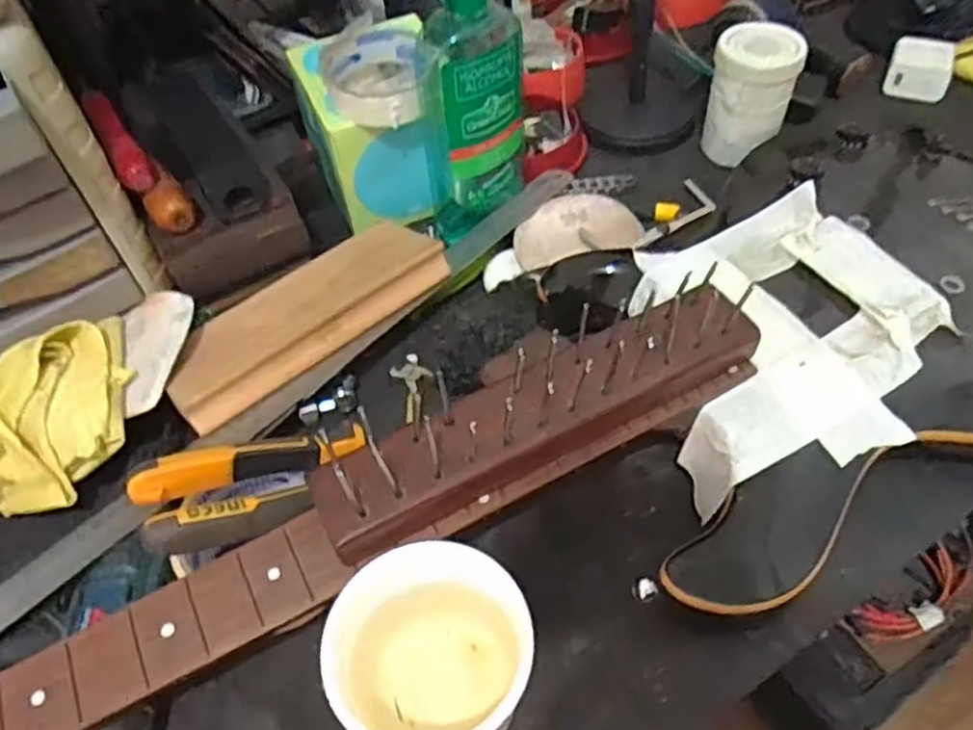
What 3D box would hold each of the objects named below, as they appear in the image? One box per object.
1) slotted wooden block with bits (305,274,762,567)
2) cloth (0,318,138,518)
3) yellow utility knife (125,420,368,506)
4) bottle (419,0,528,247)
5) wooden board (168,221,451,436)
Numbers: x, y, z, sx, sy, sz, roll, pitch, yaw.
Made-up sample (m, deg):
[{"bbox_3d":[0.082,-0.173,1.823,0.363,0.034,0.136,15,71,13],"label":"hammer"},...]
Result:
[{"bbox_3d":[0.031,0.026,0.390,0.253,0.042,0.053,-26,53,-15],"label":"slotted wooden block with bits"},{"bbox_3d":[-0.282,0.028,0.466,0.109,0.050,0.118,-20,52,-10],"label":"cloth"},{"bbox_3d":[-0.128,0.053,0.404,0.128,0.024,0.014,-8,45,-36],"label":"yellow utility knife"},{"bbox_3d":[-0.008,-0.193,0.539,0.071,0.195,0.073,-2,51,4],"label":"bottle"},{"bbox_3d":[-0.124,-0.037,0.499,0.201,0.019,0.069,-36,57,-21],"label":"wooden board"}]

